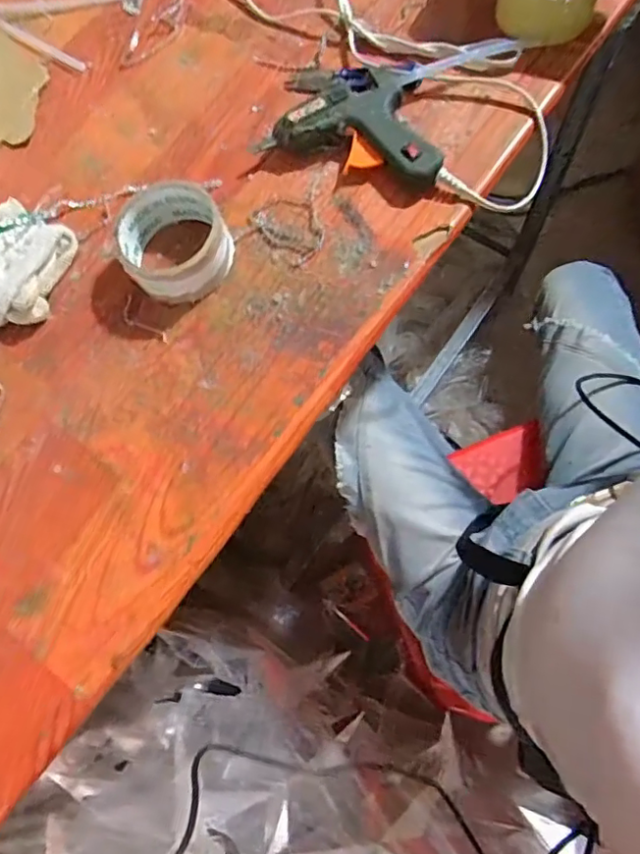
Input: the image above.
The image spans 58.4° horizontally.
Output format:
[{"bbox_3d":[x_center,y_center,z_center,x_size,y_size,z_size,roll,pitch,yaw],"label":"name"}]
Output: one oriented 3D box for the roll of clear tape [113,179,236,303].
[{"bbox_3d":[-0.119,-0.150,0.459,0.085,0.050,0.092,-1,73,5],"label":"roll of clear tape"}]

